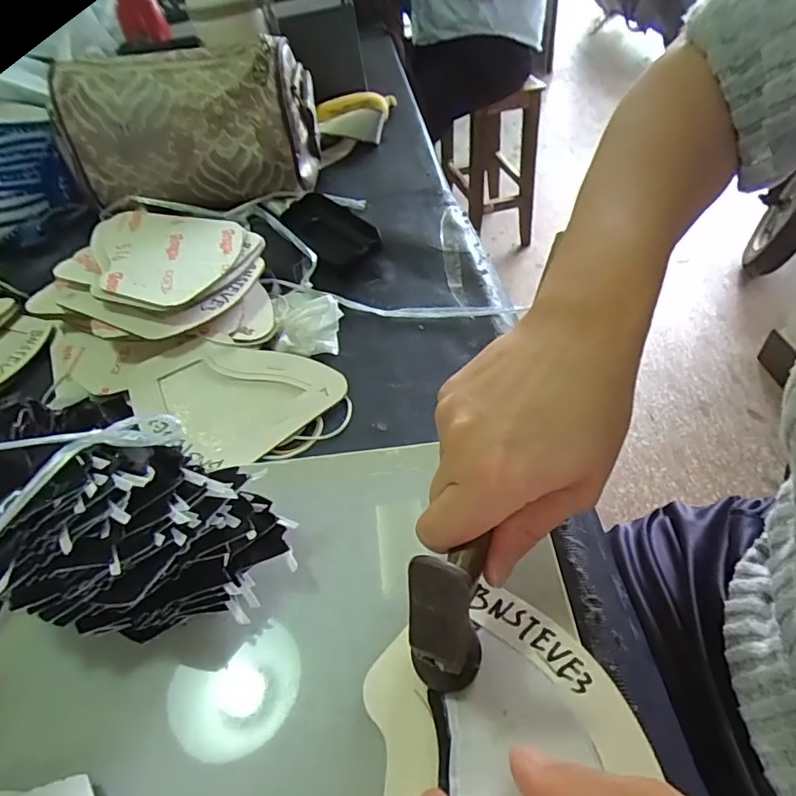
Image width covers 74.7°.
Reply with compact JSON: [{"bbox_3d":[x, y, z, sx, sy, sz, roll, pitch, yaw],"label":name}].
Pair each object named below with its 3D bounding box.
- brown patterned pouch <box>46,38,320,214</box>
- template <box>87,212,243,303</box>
[{"bbox_3d":[-0.204,-0.270,0.521,0.223,0.122,0.096,1,47,8],"label":"brown patterned pouch"},{"bbox_3d":[-0.199,-0.119,0.424,0.140,0.009,0.111,12,50,18],"label":"template"}]

